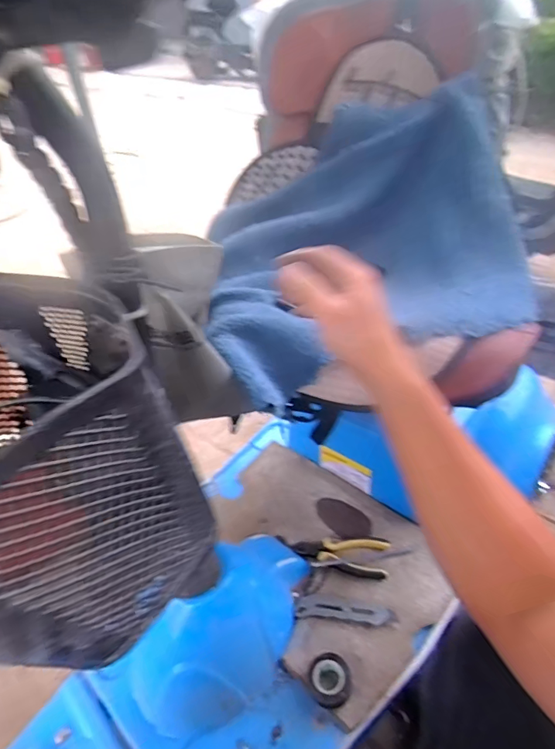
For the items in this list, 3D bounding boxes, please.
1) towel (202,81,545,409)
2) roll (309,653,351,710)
[{"bbox_3d":[0.107,-0.173,0.596,0.429,0.101,0.384,-14,69,2],"label":"towel"},{"bbox_3d":[0.069,0.410,0.596,0.057,0.036,0.061,0,42,2],"label":"roll"}]

